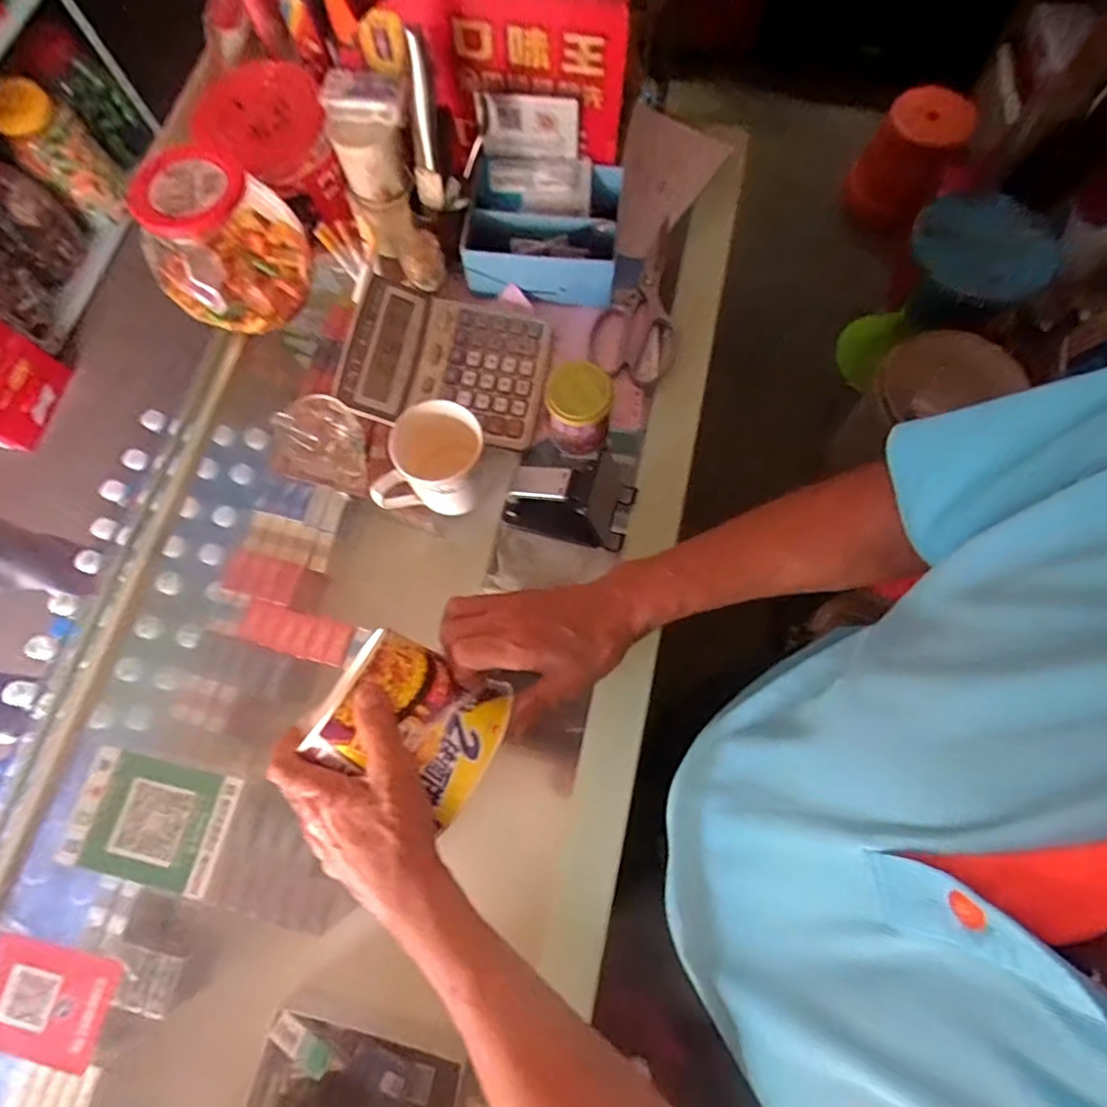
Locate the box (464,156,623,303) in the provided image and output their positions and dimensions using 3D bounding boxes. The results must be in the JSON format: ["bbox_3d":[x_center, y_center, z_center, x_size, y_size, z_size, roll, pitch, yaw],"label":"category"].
[{"bbox_3d":[-0.007,-0.341,0.638,0.157,0.085,0.121,6,72,4],"label":"box"}]

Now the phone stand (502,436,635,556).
[{"bbox_3d":[0.014,-0.055,0.575,0.119,0.072,0.068,14,73,6],"label":"phone stand"}]

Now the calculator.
[{"bbox_3d":[-0.108,-0.199,0.618,0.196,0.046,0.162,8,73,4],"label":"calculator"}]

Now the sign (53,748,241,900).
[{"bbox_3d":[-0.359,0.237,0.535,0.134,0.009,0.099,12,72,3],"label":"sign"}]

